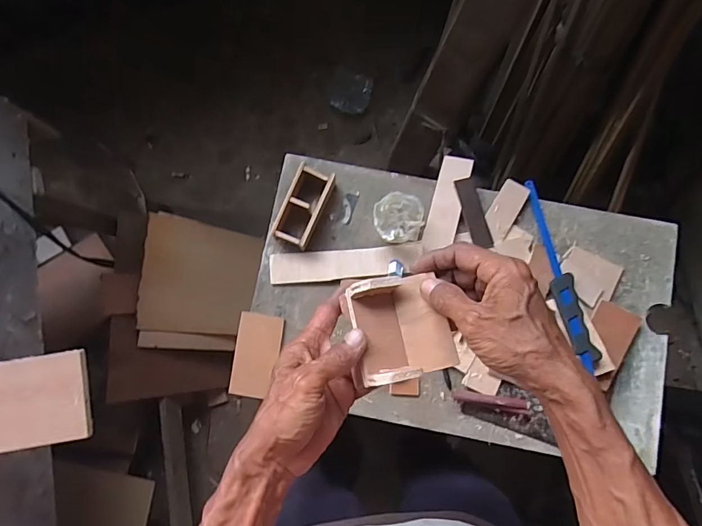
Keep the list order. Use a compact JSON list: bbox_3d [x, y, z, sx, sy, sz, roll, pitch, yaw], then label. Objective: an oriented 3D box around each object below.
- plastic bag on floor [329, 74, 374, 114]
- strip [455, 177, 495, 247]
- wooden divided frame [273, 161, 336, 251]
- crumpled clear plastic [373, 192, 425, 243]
[{"bbox_3d":[-0.003,-0.483,1.269,0.120,0.039,0.114,10,82,1],"label":"plastic bag on floor"},{"bbox_3d":[0.174,-0.071,0.638,0.029,0.008,0.100,-15,82,-2],"label":"strip"},{"bbox_3d":[-0.064,-0.077,0.636,0.058,0.040,0.112,23,83,3],"label":"wooden divided frame"},{"bbox_3d":[0.065,-0.059,0.624,0.066,0.053,0.072,41,84,5],"label":"crumpled clear plastic"}]

